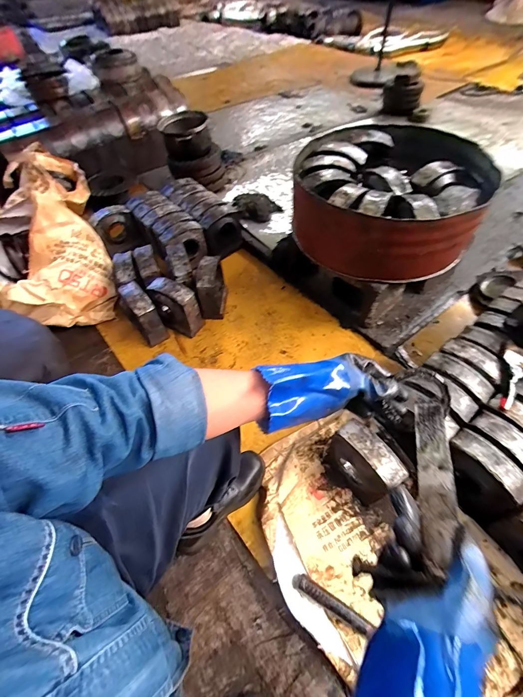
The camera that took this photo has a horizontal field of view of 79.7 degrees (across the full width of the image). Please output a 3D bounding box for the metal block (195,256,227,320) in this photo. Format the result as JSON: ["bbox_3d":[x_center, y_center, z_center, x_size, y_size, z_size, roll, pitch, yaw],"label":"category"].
[{"bbox_3d":[-0.178,-0.222,1.133,0.086,0.177,0.159,6,55,7],"label":"metal block"}]

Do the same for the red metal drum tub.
[{"bbox_3d":[0.377,-0.452,0.964,0.518,0.212,0.474,-1,54,2],"label":"red metal drum tub"}]

